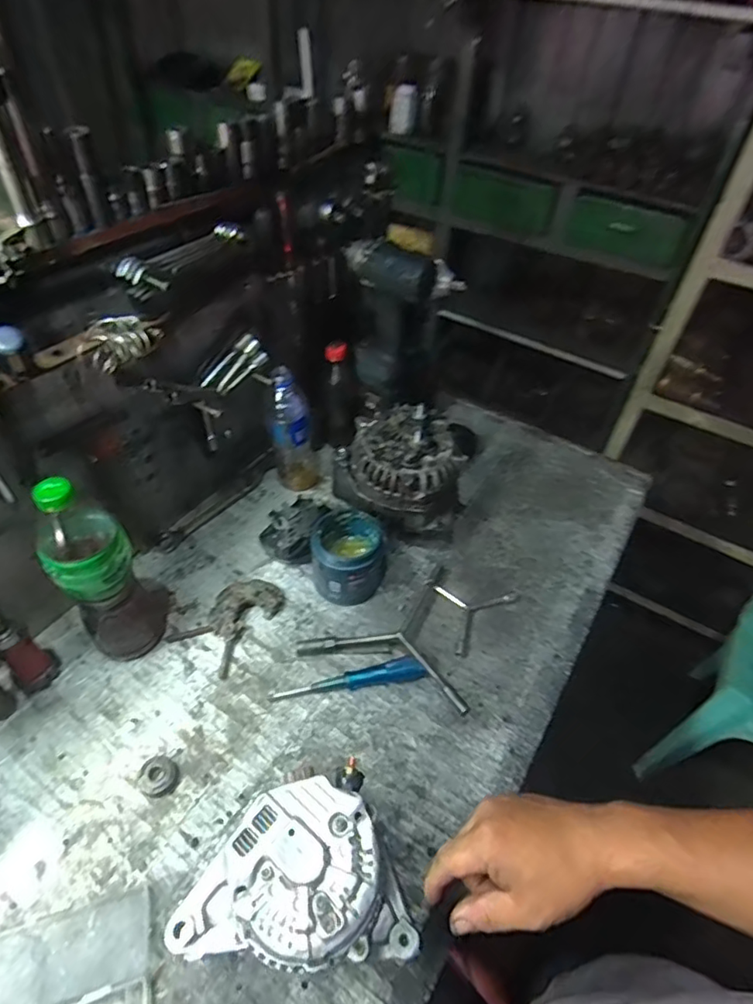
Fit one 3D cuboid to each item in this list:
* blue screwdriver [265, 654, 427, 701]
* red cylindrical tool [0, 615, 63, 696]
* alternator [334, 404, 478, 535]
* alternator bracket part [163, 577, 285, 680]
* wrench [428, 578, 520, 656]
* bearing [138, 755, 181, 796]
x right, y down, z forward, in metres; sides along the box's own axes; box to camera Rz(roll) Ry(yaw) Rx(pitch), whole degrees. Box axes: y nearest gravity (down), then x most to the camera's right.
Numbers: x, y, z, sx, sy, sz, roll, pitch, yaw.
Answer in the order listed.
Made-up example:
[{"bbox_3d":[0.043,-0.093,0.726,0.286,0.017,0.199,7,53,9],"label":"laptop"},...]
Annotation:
[{"bbox_3d":[-0.033,0.213,0.659,0.185,0.021,0.028,-5,47,-9],"label":"blue screwdriver"},{"bbox_3d":[-0.398,0.156,0.594,0.042,0.155,0.049,31,52,23],"label":"red cylindrical tool"},{"bbox_3d":[0.042,-0.037,0.793,0.172,0.186,0.154,21,49,15],"label":"alternator"},{"bbox_3d":[-0.187,0.146,0.705,0.090,0.028,0.134,28,51,21],"label":"alternator bracket part"},{"bbox_3d":[0.118,0.134,0.741,0.102,0.017,0.135,36,54,27],"label":"wrench"},{"bbox_3d":[-0.232,0.289,0.575,0.037,0.017,0.040,-16,50,-18],"label":"bearing"}]

